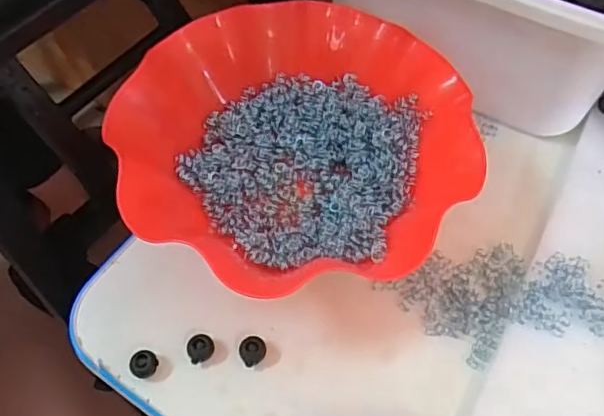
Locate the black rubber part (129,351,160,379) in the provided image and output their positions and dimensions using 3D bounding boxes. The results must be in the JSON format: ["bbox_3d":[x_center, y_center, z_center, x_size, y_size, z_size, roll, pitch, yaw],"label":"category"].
[{"bbox_3d":[-0.091,0.090,0.333,0.015,0.012,0.013,-30,62,-19],"label":"black rubber part"}]

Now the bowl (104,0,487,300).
[{"bbox_3d":[-0.006,-0.039,0.386,0.211,0.063,0.213,0,57,-1],"label":"bowl"}]

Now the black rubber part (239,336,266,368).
[{"bbox_3d":[-0.029,0.084,0.338,0.015,0.010,0.015,0,57,-1],"label":"black rubber part"}]

